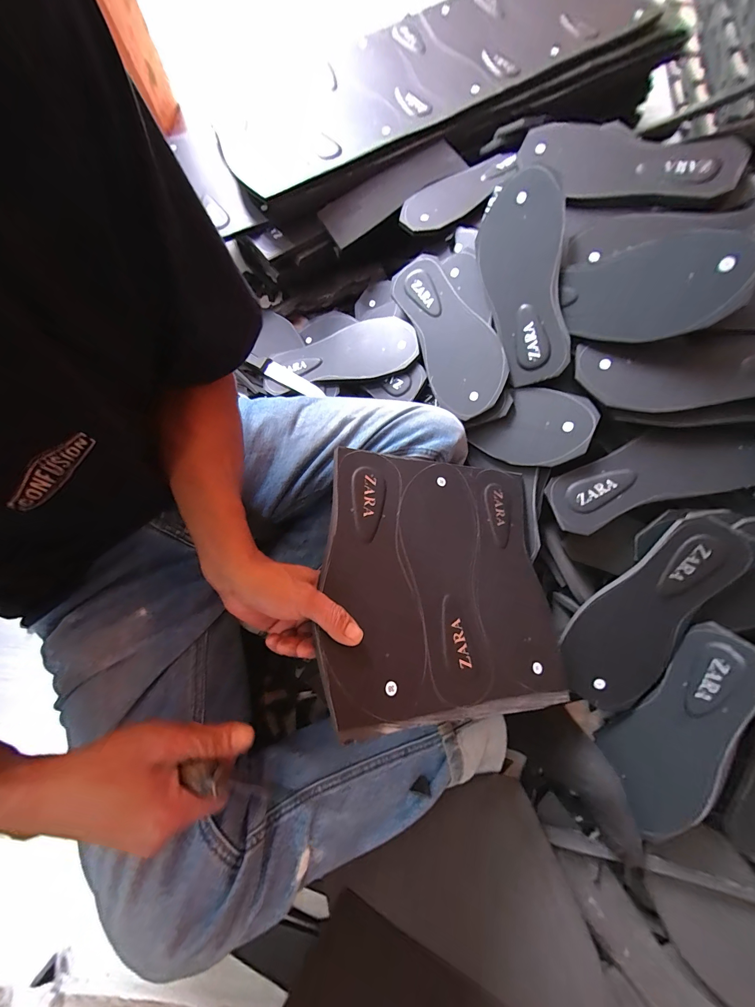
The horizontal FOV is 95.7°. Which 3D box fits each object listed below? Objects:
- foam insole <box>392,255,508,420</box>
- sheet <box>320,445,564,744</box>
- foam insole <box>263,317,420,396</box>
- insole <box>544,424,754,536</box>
[{"bbox_3d":[0.101,-0.243,0.483,0.098,0.011,0.252,-25,77,19],"label":"foam insole"},{"bbox_3d":[0.074,0.074,0.356,0.257,0.012,0.257,6,66,-23],"label":"sheet"},{"bbox_3d":[-0.061,-0.233,0.537,0.244,0.014,0.098,-6,74,15],"label":"foam insole"},{"bbox_3d":[0.331,-0.038,0.401,0.241,0.015,0.086,-18,75,15],"label":"insole"}]

